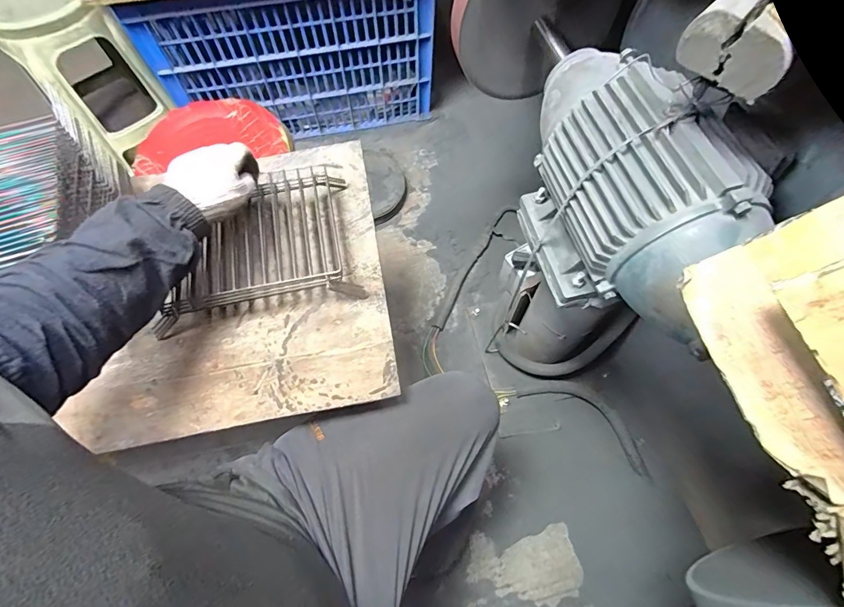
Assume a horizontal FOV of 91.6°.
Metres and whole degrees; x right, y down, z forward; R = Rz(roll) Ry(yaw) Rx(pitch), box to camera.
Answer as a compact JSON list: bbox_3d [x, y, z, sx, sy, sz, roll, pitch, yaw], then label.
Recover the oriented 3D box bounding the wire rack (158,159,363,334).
[{"bbox_3d":[-0.240,-0.085,0.608,0.293,0.069,0.205,-12,64,-5],"label":"wire rack"}]

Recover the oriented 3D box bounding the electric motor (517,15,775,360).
[{"bbox_3d":[0.255,-0.152,0.541,0.177,0.214,0.404,-8,64,-3],"label":"electric motor"}]

